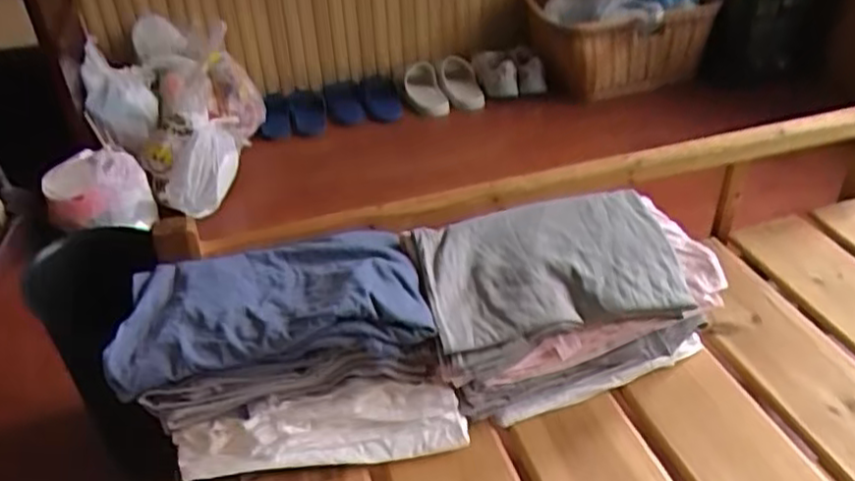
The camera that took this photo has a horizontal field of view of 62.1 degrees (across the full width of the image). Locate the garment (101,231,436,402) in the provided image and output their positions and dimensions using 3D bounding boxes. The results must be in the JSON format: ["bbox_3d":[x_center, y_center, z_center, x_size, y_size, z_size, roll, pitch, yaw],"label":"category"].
[{"bbox_3d":[-0.144,0.044,0.651,0.267,0.051,0.150,-10,37,-9],"label":"garment"}]

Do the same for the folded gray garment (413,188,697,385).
[{"bbox_3d":[0.112,0.023,0.701,0.246,0.039,0.169,-14,43,-10],"label":"folded gray garment"}]

